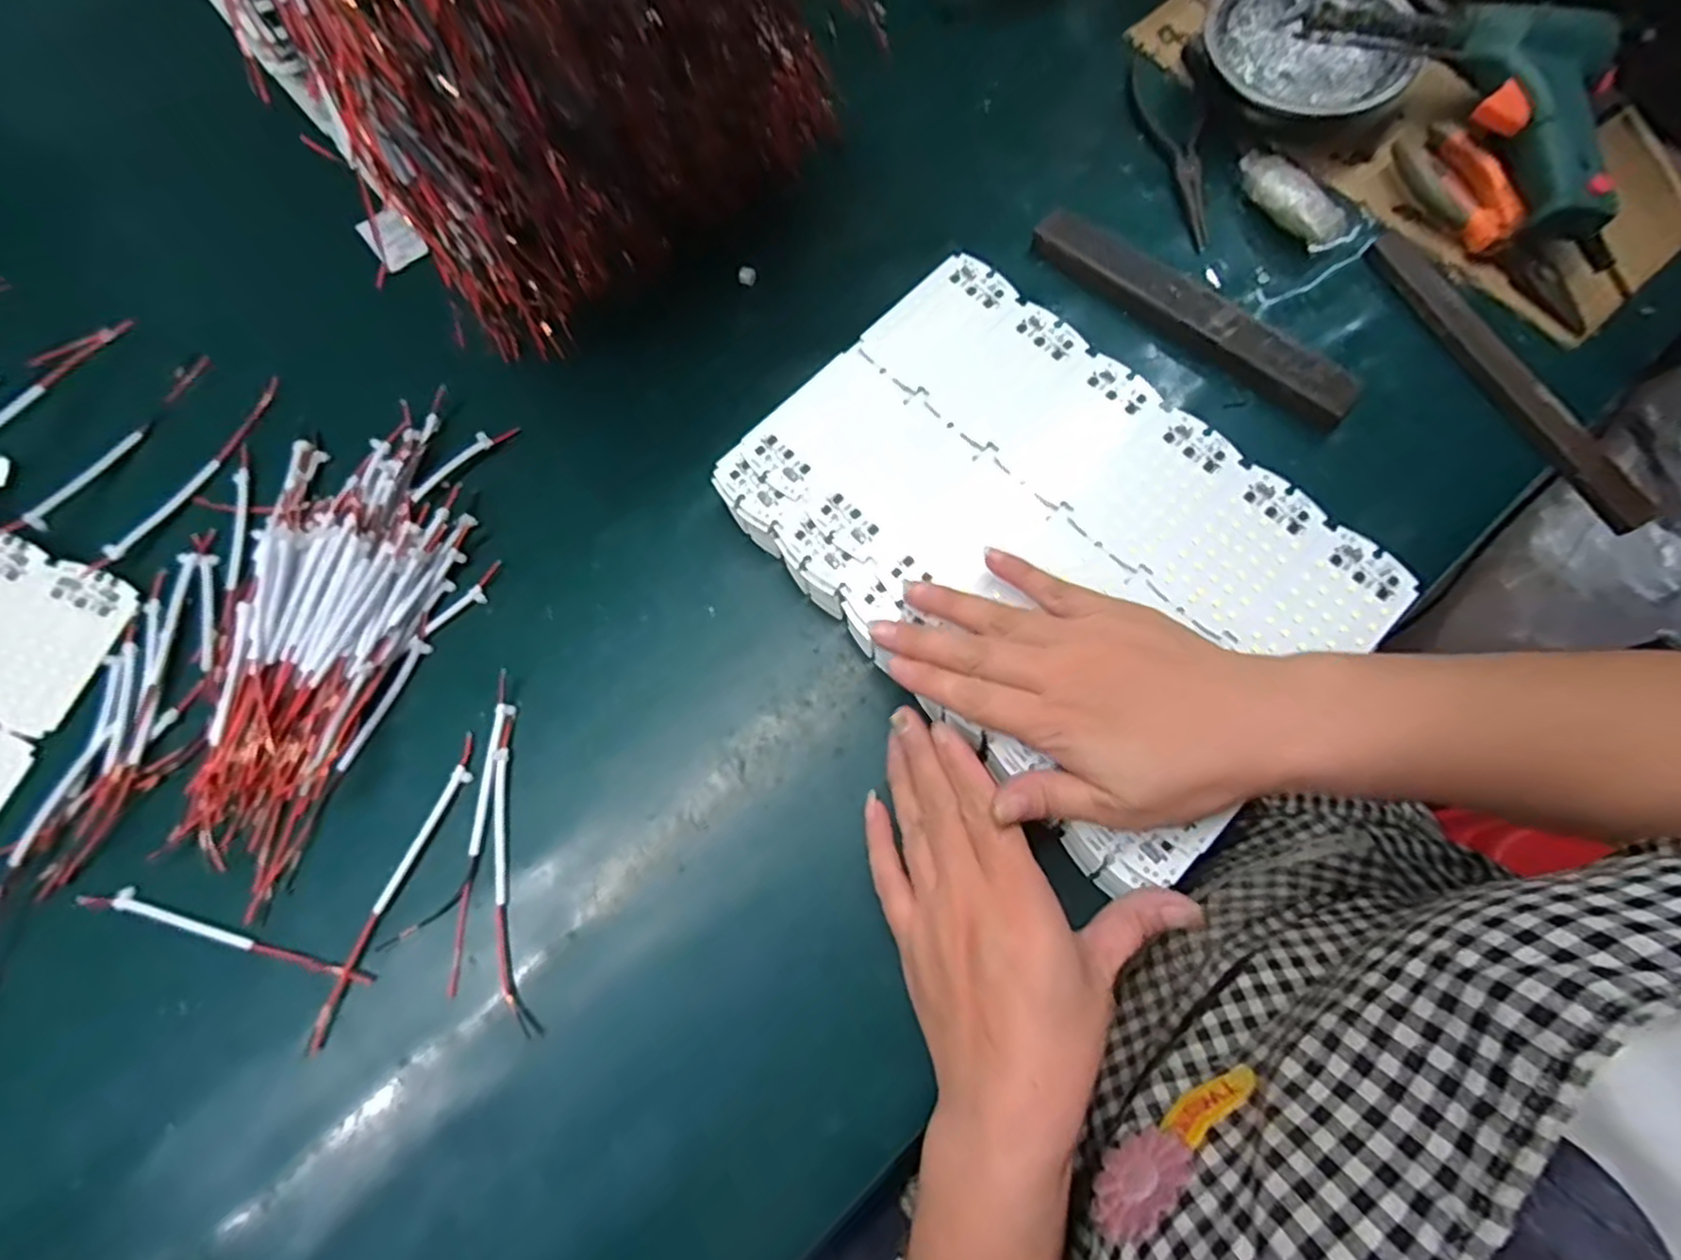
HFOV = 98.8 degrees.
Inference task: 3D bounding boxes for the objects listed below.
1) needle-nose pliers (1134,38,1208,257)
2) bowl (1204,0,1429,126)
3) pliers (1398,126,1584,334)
[{"bbox_3d":[0.225,-0.324,0.477,0.041,0.018,0.158,-2,73,0],"label":"needle-nose pliers"},{"bbox_3d":[0.301,-0.375,0.471,0.126,0.045,0.126,0,73,1],"label":"bowl"},{"bbox_3d":[0.393,-0.245,0.442,0.043,0.027,0.152,-23,74,-6],"label":"pliers"}]

